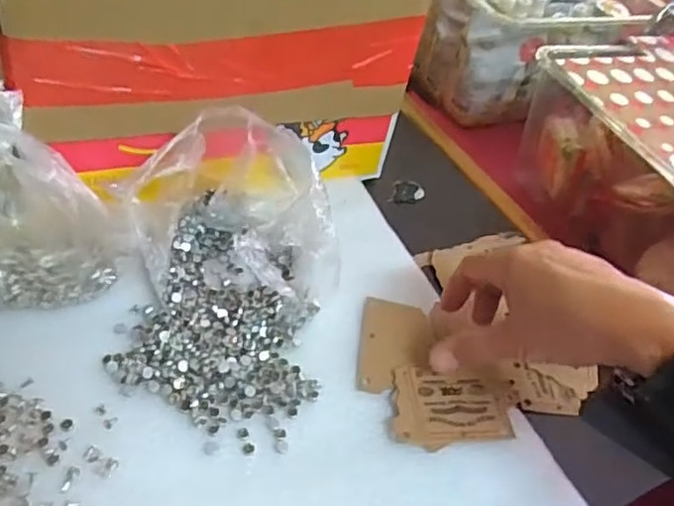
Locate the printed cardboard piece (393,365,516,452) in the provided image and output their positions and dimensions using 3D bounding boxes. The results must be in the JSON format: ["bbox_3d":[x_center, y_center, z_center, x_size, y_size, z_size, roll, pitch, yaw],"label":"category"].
[{"bbox_3d":[0.072,0.096,0.385,0.074,0.004,0.054,5,49,-9],"label":"printed cardboard piece"}]

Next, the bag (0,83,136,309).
[{"bbox_3d":[-0.186,-0.028,0.362,0.110,0.115,0.066,-5,48,-21],"label":"bag"}]

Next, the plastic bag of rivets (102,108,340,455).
[{"bbox_3d":[-0.065,0.007,0.386,0.130,0.107,0.196,10,44,-6],"label":"plastic bag of rivets"}]

